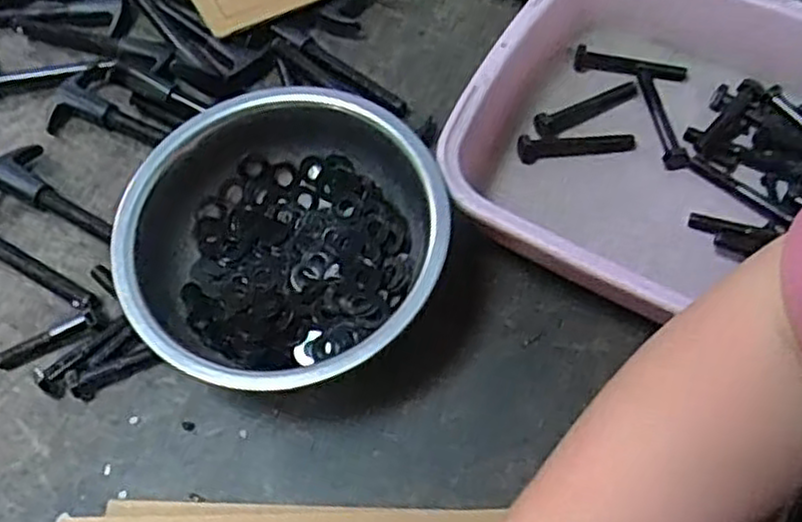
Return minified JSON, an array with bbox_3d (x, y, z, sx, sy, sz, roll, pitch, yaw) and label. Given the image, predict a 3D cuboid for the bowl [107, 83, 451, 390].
[{"bbox_3d":[-0.064,-0.006,0.414,0.165,0.074,0.164,-1,60,1],"label":"bowl"}]

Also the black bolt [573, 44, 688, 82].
[{"bbox_3d":[0.155,-0.130,0.510,0.074,0.015,0.012,12,61,8],"label":"black bolt"}]

